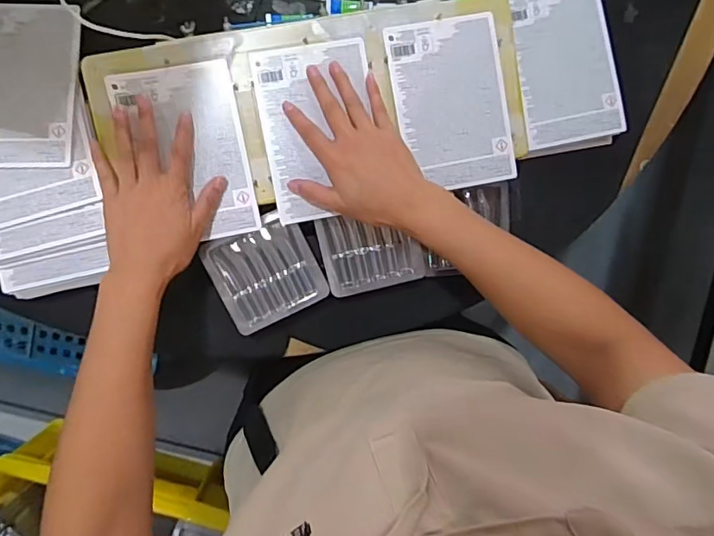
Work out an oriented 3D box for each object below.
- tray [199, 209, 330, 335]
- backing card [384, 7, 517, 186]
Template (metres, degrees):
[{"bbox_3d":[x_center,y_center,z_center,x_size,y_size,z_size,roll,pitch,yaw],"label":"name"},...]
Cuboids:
[{"bbox_3d":[-0.094,0.005,0.528,0.103,0.015,0.104,-26,97,-3],"label":"tray"},{"bbox_3d":[0.097,-0.168,0.521,0.113,0.005,0.168,-11,96,-4],"label":"backing card"}]

